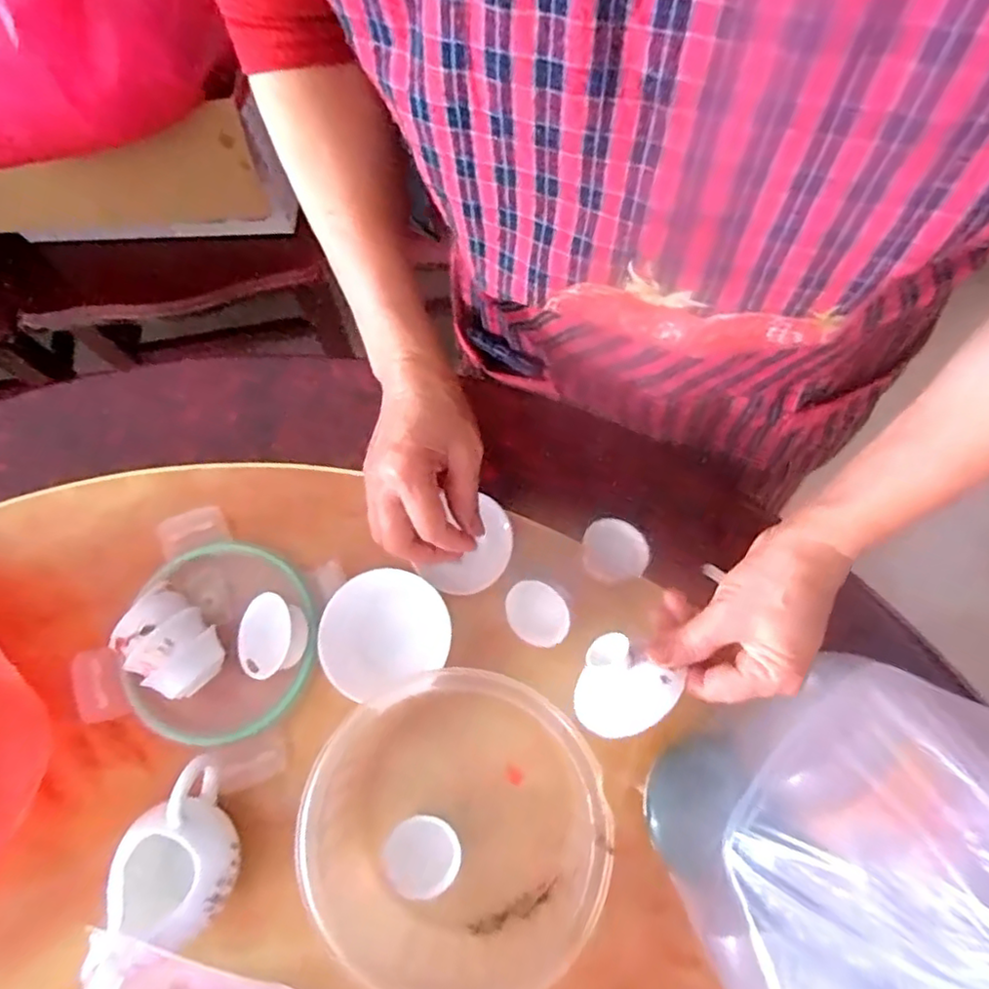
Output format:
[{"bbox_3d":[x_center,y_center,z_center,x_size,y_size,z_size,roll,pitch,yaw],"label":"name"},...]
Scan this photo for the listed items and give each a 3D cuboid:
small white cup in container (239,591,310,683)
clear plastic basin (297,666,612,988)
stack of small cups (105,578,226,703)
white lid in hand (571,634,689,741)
[{"bbox_3d":[-0.152,0.097,0.434,0.053,0.021,0.053,-6,76,24],"label":"small white cup in container"},{"bbox_3d":[-0.014,0.191,0.383,0.160,0.086,0.146,40,78,13],"label":"clear plastic basin"},{"bbox_3d":[-0.215,0.100,0.420,0.064,0.042,0.052,33,76,12],"label":"stack of small cups"},{"bbox_3d":[0.073,0.114,0.364,0.056,0.012,0.055,31,97,38],"label":"white lid in hand"}]

